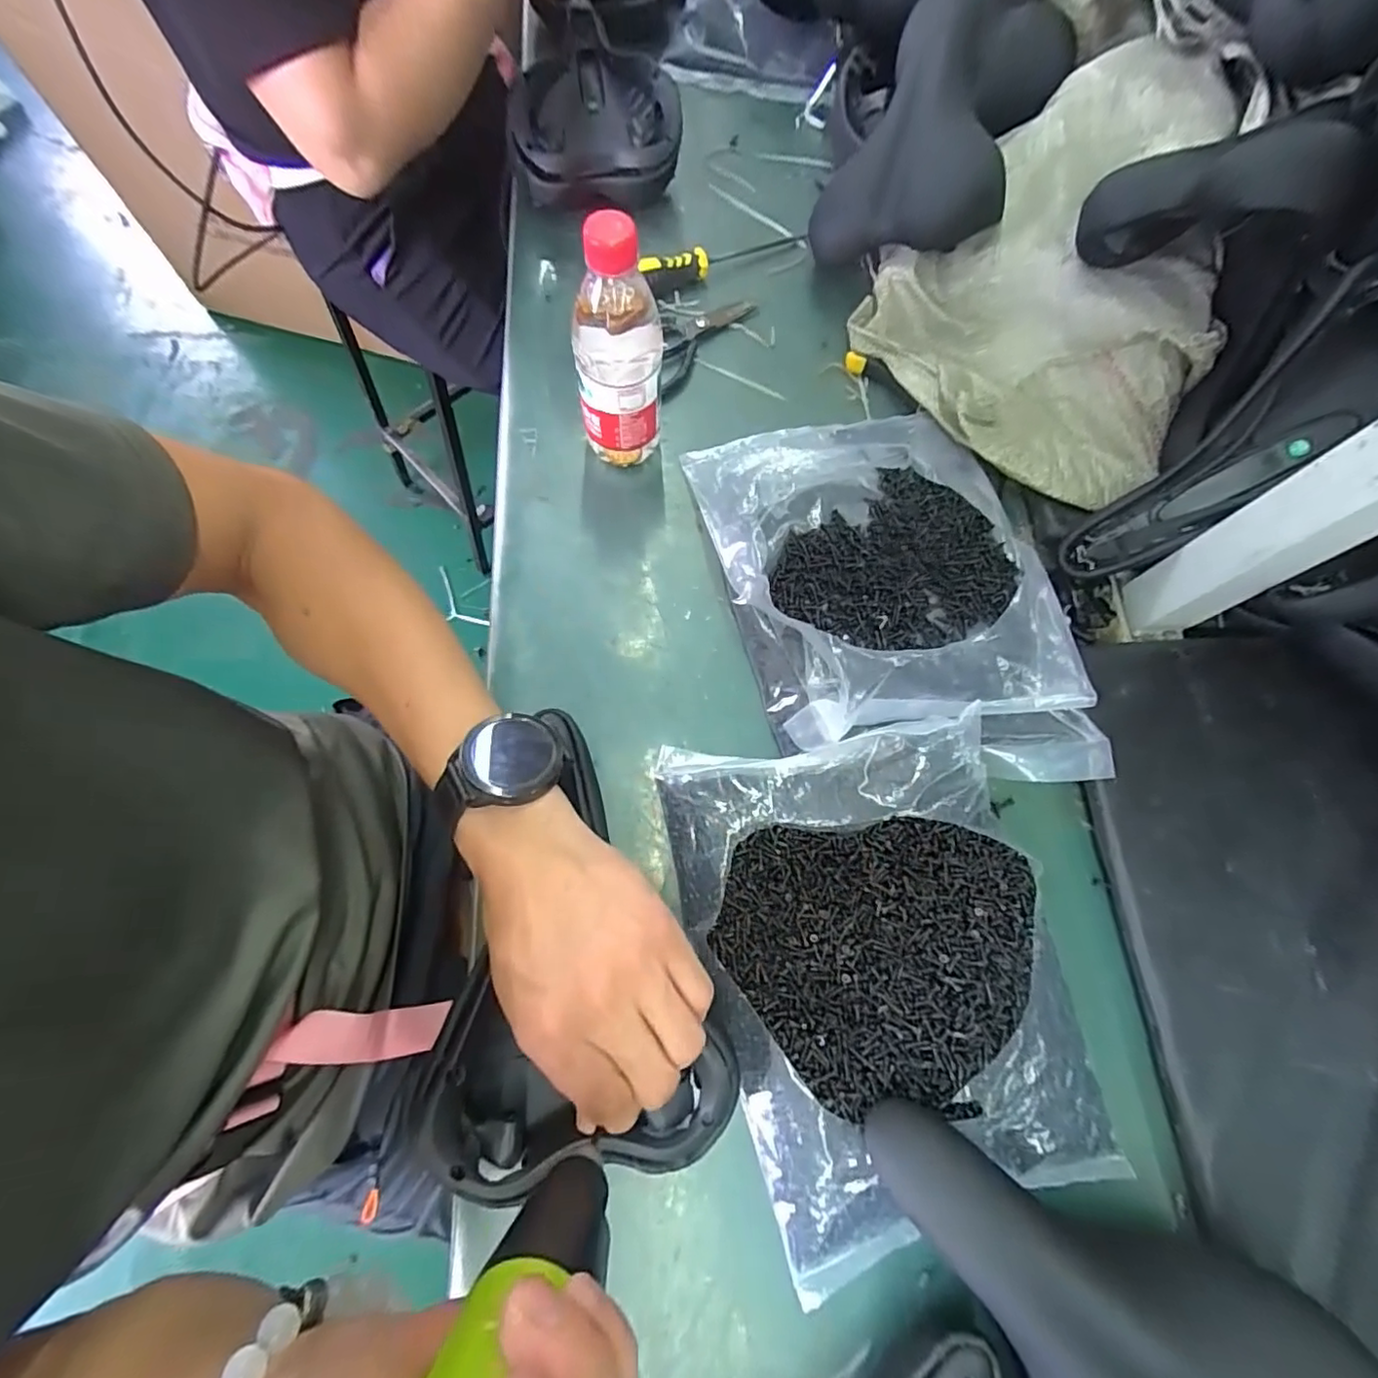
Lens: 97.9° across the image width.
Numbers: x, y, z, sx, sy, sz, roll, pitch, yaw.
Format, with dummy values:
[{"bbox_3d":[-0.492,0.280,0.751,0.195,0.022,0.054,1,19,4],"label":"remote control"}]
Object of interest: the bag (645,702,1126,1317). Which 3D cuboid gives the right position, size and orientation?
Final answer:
[{"bbox_3d":[0.119,0.163,0.373,0.224,0.033,0.301,-13,71,-4],"label":"bag"}]

